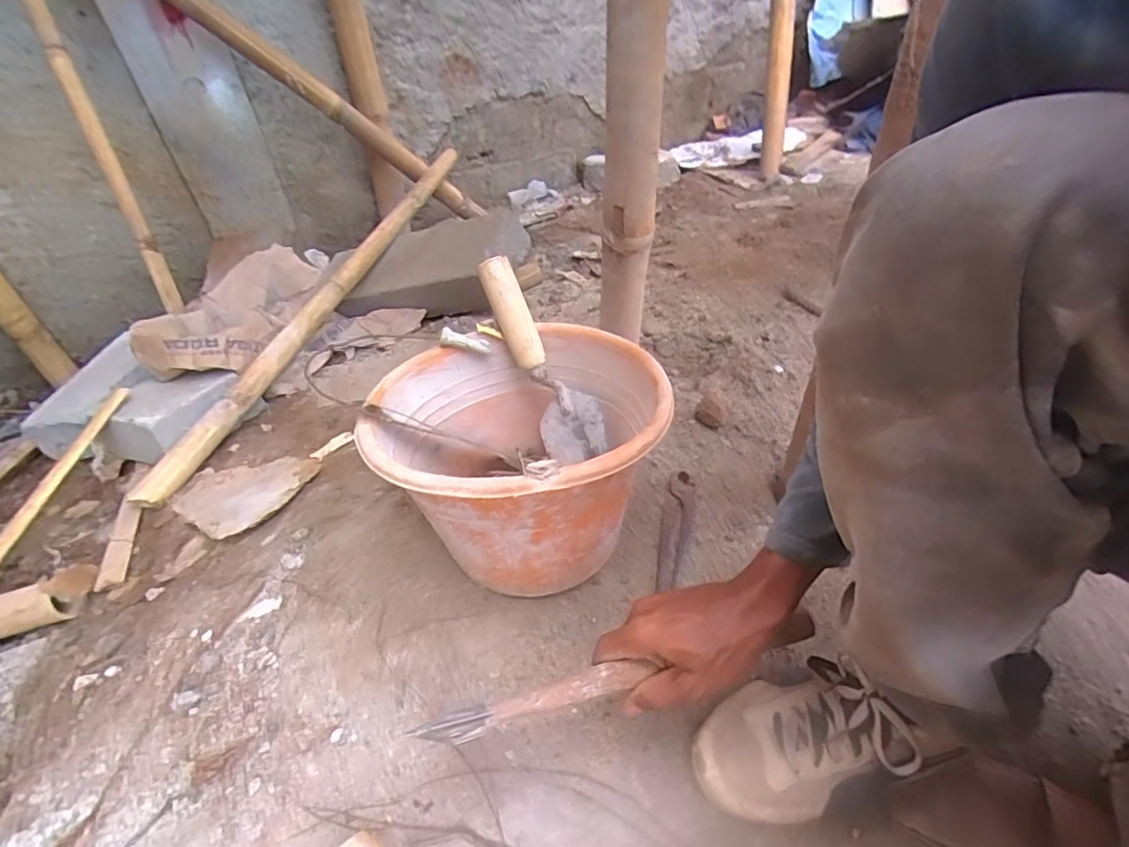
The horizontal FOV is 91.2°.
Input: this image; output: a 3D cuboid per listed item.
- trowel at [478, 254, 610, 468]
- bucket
[{"bbox_3d":[-0.026,-0.063,0.603,0.050,0.244,0.081,-34,16,-29],"label":"trowel"},{"bbox_3d":[-0.039,0.029,0.564,0.269,0.179,0.245,-3,42,2],"label":"bucket"}]

